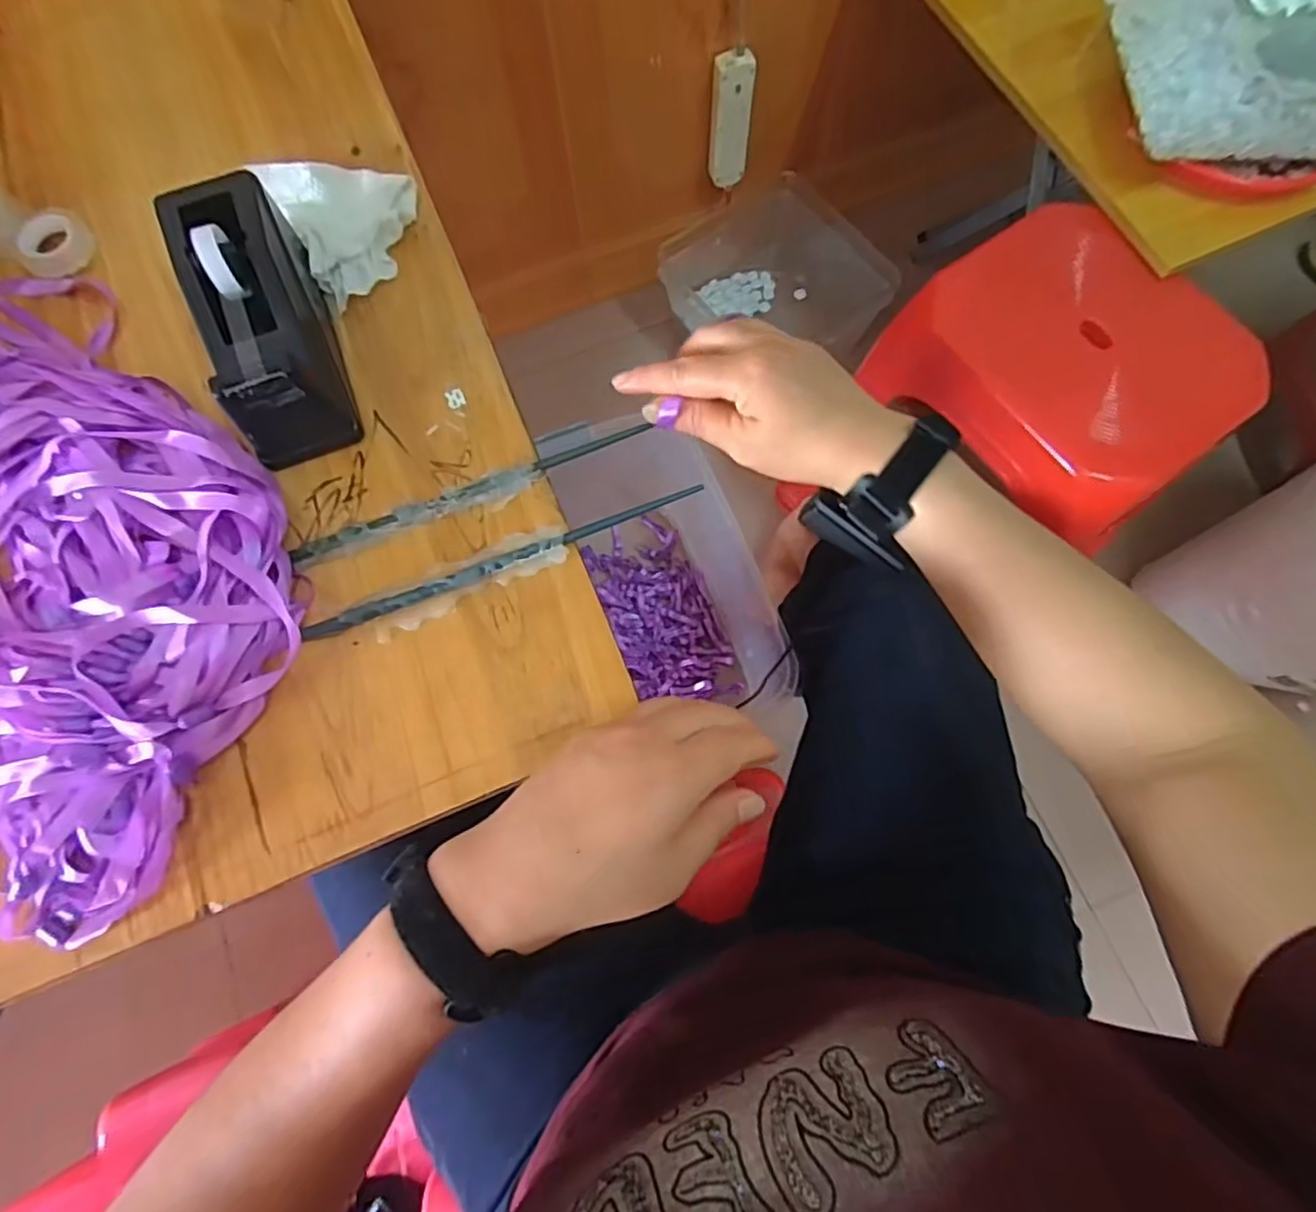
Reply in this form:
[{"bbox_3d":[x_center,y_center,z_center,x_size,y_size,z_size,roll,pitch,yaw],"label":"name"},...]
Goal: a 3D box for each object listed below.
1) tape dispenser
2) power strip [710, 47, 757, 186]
[{"bbox_3d":[-0.226,-0.164,0.381,0.058,0.078,0.160,-18,86,-4],"label":"tape dispenser"},{"bbox_3d":[0.113,-0.755,1.044,0.064,0.196,0.037,-9,74,-2],"label":"power strip"}]

